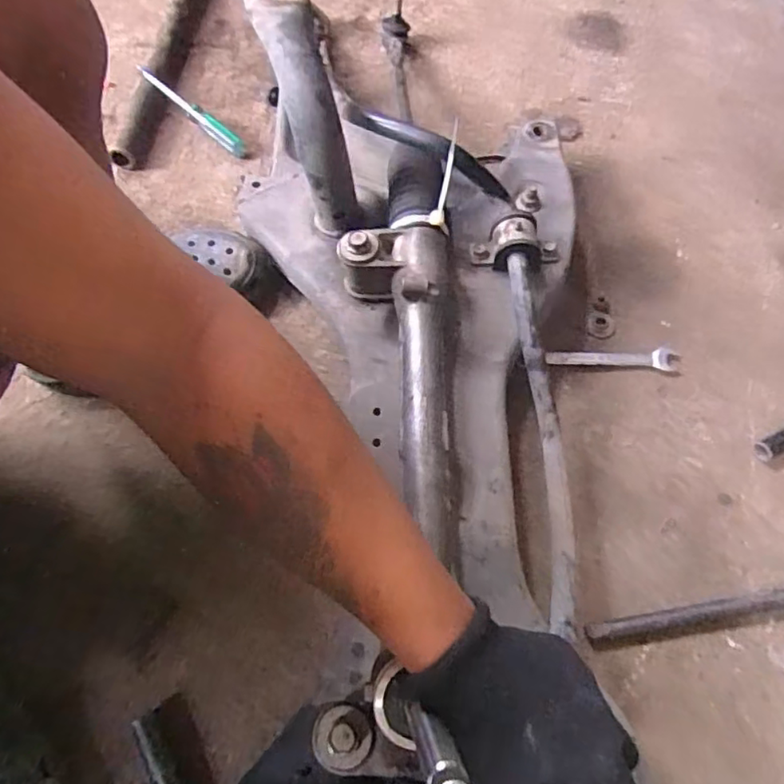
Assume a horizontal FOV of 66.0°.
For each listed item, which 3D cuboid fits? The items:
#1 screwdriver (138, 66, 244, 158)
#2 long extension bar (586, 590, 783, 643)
[{"bbox_3d":[-0.262,-0.367,0.790,0.176,0.020,0.022,39,69,-1],"label":"screwdriver"},{"bbox_3d":[0.291,0.186,0.515,0.249,0.018,0.021,-9,64,-2],"label":"long extension bar"}]

